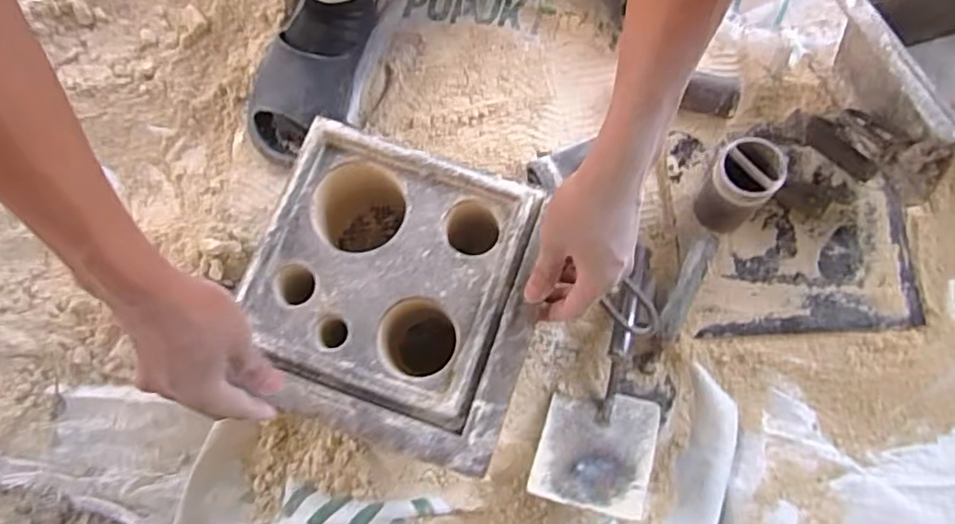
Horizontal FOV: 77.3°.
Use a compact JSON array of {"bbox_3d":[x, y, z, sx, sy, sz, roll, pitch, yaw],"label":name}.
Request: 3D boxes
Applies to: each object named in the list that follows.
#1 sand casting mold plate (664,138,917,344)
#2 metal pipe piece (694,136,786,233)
[{"bbox_3d":[0.333,-0.038,0.650,0.233,0.023,0.228,-3,79,0],"label":"sand casting mold plate"},{"bbox_3d":[0.258,-0.075,0.605,0.059,0.107,0.057,0,79,1],"label":"metal pipe piece"}]

